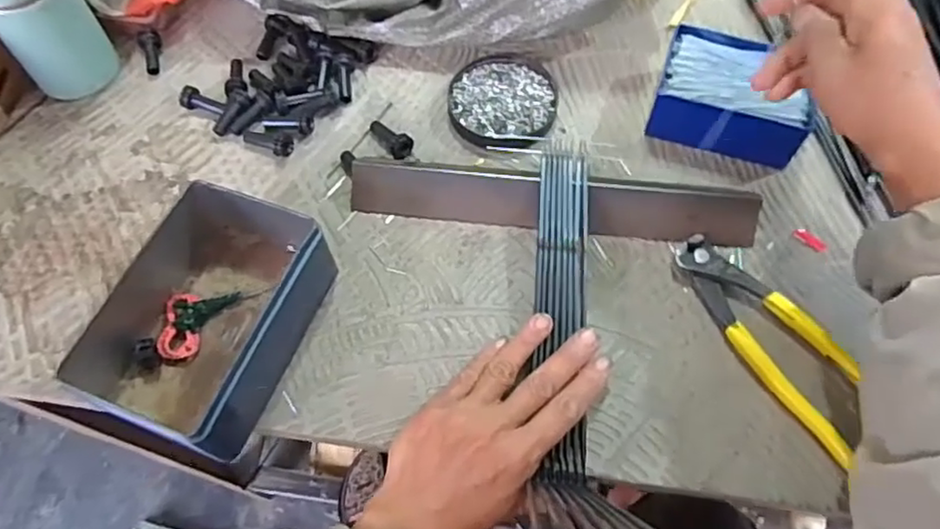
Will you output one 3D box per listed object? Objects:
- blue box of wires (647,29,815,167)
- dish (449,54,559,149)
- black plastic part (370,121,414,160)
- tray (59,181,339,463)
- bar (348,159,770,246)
[{"bbox_3d":[0.194,-0.124,0.480,0.107,0.043,0.087,19,65,10],"label":"blue box of wires"},{"bbox_3d":[0.026,-0.128,0.500,0.081,0.014,0.089,0,63,0],"label":"dish"},{"bbox_3d":[-0.060,-0.095,0.485,0.018,0.014,0.042,-40,54,-18],"label":"black plastic part"},{"bbox_3d":[-0.162,0.029,0.395,0.108,0.058,0.151,18,64,10],"label":"tray"},{"bbox_3d":[0.056,-0.042,0.448,0.277,0.024,0.031,7,63,4],"label":"bar"}]

